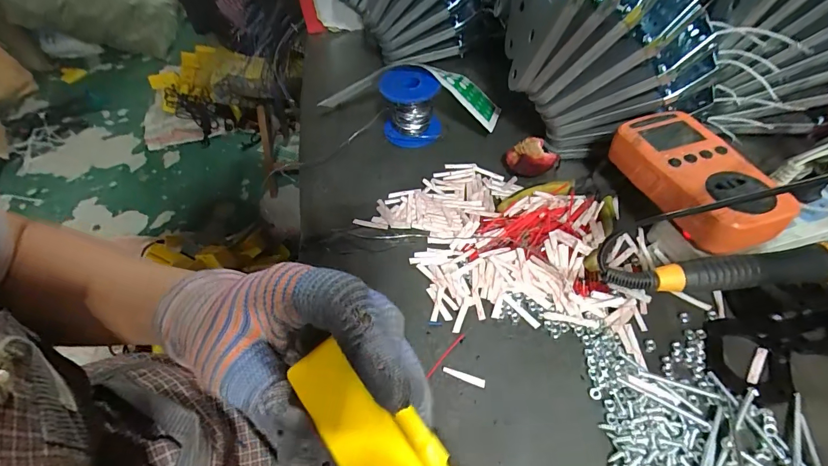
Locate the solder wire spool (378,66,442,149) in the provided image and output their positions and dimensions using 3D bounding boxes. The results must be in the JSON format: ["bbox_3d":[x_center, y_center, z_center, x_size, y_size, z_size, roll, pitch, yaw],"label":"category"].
[{"bbox_3d":[-0.004,-0.136,0.423,0.063,0.060,0.057,-2,53,5],"label":"solder wire spool"}]

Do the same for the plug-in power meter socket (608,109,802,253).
[{"bbox_3d":[0.217,-0.043,0.305,0.072,0.034,0.129,-9,52,-3],"label":"plug-in power meter socket"}]

